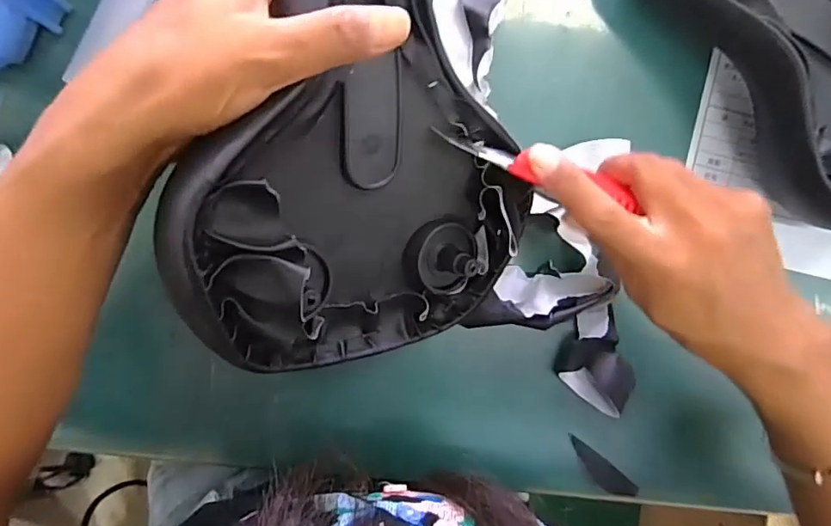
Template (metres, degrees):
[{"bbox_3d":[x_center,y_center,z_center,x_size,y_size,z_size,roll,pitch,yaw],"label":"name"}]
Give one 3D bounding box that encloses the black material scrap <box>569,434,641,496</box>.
[{"bbox_3d":[0.126,0.142,0.361,0.062,0.005,0.015,39,89,-8],"label":"black material scrap"}]

